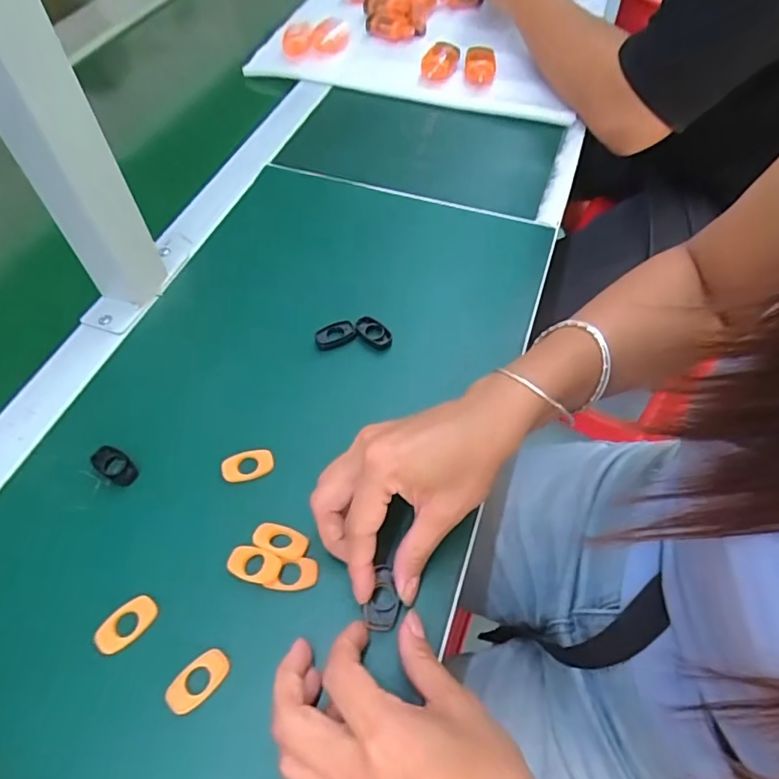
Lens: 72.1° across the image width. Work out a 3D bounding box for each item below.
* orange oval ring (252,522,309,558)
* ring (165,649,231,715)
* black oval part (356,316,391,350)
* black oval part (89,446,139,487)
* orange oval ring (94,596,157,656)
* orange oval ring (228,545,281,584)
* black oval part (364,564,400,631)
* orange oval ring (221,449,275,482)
[{"bbox_3d":[-0.065,0.090,0.322,0.032,0.004,0.017,18,57,11],"label":"orange oval ring"},{"bbox_3d":[-0.101,0.153,0.282,0.034,0.004,0.020,-39,64,-23],"label":"ring"},{"bbox_3d":[-0.014,-0.044,0.412,0.035,0.009,0.018,37,63,22],"label":"black oval part"},{"bbox_3d":[-0.180,0.050,0.351,0.038,0.006,0.018,27,60,17],"label":"black oval part"},{"bbox_3d":[-0.147,0.131,0.298,0.020,0.004,0.034,36,62,21],"label":"orange oval ring"},{"bbox_3d":[-0.080,0.103,0.313,0.031,0.004,0.018,17,57,11],"label":"orange oval ring"},{"bbox_3d":[-0.004,0.119,0.307,0.019,0.005,0.035,5,77,3],"label":"black oval part"},{"bbox_3d":[-0.094,0.050,0.354,0.033,0.005,0.020,-6,56,-5],"label":"orange oval ring"}]

